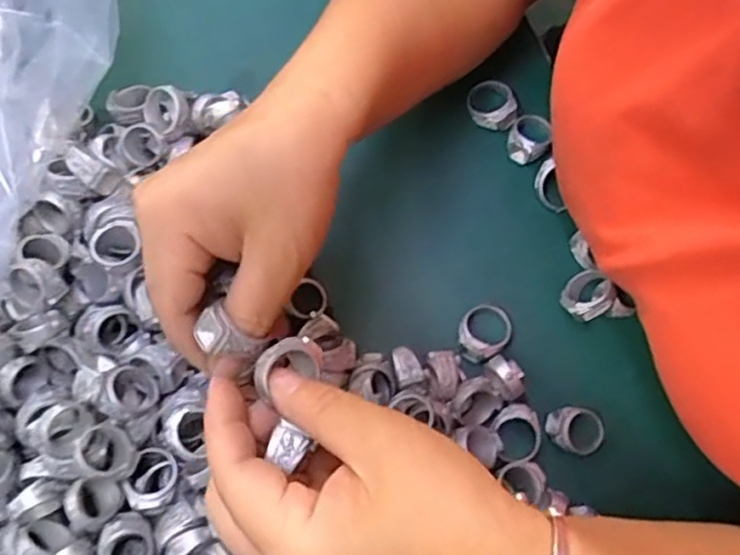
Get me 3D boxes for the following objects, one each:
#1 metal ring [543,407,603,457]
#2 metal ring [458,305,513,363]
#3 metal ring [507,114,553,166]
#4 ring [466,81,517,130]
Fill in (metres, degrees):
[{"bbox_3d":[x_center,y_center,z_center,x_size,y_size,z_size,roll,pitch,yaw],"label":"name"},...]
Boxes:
[{"bbox_3d":[0.105,0.078,0.344,0.030,0.011,0.023,13,77,5],"label":"metal ring"},{"bbox_3d":[0.060,0.028,0.356,0.031,0.012,0.026,-39,78,-8],"label":"metal ring"},{"bbox_3d":[0.092,-0.081,0.386,0.023,0.012,0.030,22,78,7],"label":"metal ring"},{"bbox_3d":[0.071,-0.102,0.390,0.025,0.013,0.029,-7,76,0],"label":"ring"}]

